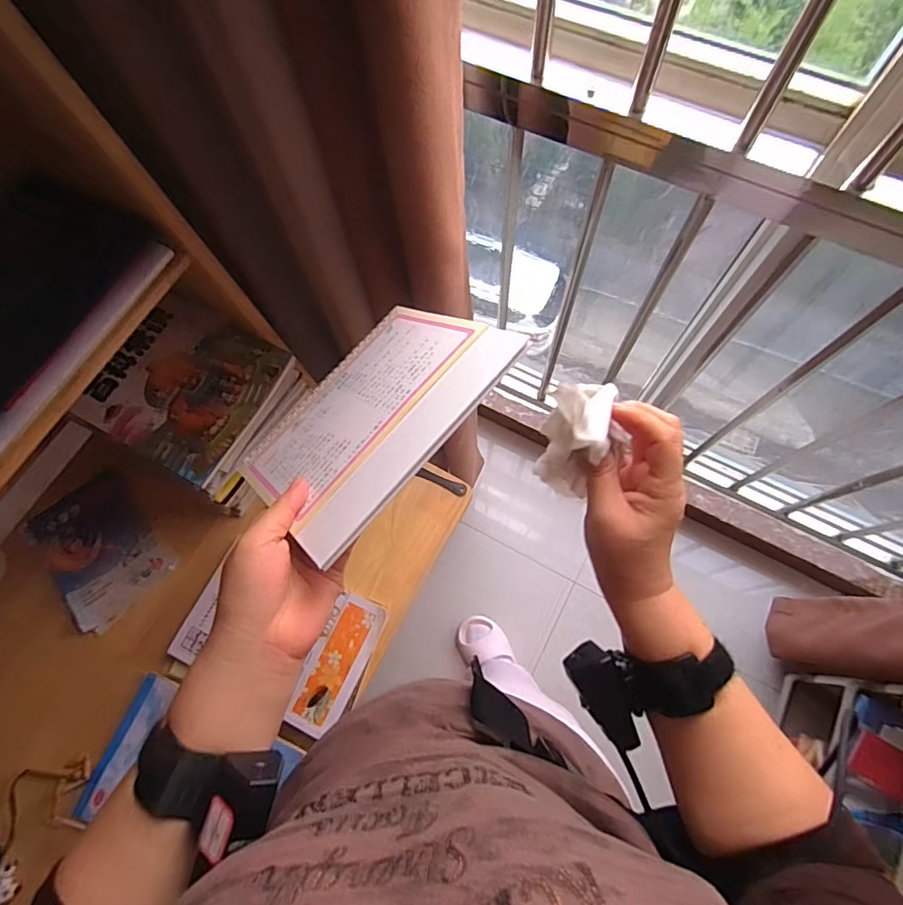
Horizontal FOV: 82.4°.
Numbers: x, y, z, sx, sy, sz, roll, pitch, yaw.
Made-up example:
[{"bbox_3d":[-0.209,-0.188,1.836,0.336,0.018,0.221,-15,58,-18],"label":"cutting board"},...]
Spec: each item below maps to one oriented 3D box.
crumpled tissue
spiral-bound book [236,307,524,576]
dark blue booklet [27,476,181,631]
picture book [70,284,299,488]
[{"bbox_3d":[0.087,-0.011,0.357,0.053,0.085,0.055,36,76,13],"label":"crumpled tissue"},{"bbox_3d":[-0.061,-0.032,0.396,0.199,0.009,0.172,-48,41,-11],"label":"spiral-bound book"},{"bbox_3d":[-0.536,0.144,0.791,0.154,0.014,0.208,-39,77,-14],"label":"dark blue booklet"},{"bbox_3d":[-0.359,-0.092,0.703,0.221,0.018,0.212,26,74,10],"label":"picture book"}]

